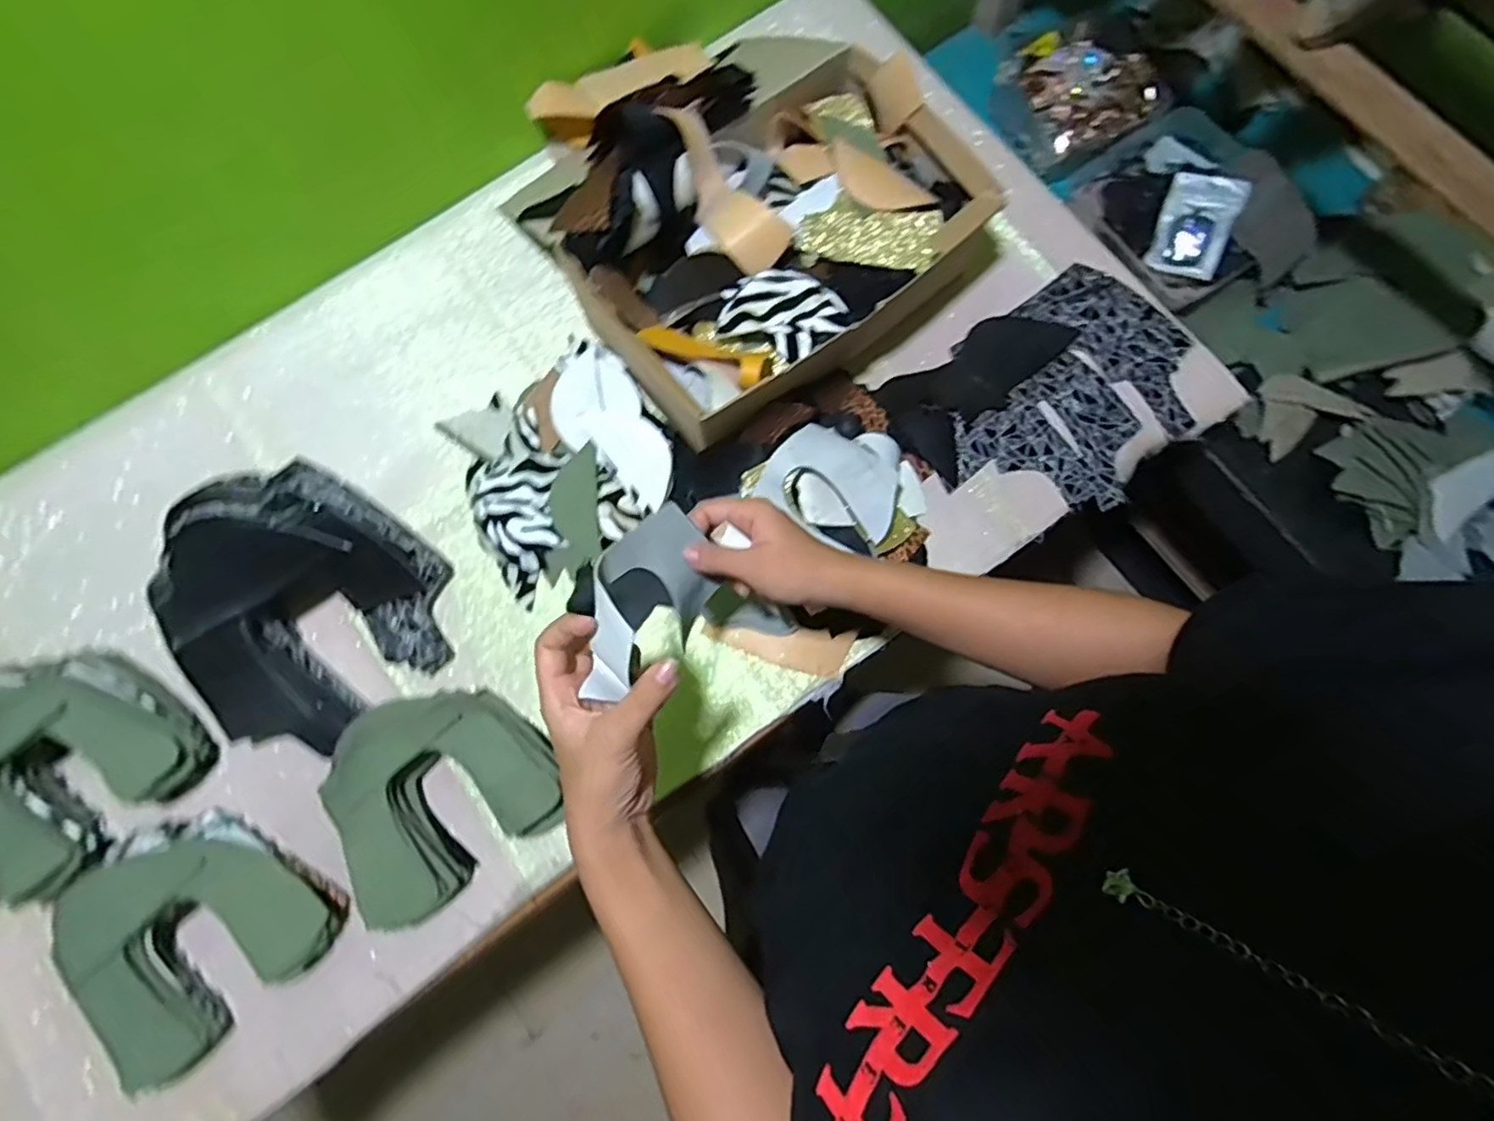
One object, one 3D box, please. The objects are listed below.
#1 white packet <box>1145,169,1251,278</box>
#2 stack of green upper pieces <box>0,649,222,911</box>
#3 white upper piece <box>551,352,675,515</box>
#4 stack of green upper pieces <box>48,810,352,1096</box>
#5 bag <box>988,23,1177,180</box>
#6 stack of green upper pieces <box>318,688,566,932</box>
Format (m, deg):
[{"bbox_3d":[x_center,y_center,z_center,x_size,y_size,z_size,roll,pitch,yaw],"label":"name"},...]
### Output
[{"bbox_3d":[0.482,-0.359,0.715,0.072,0.012,0.098,23,110,23],"label":"white packet"},{"bbox_3d":[-0.551,0.160,0.527,0.168,0.078,0.157,-40,79,-8],"label":"stack of green upper pieces"},{"bbox_3d":[-0.121,-0.115,0.599,0.076,0.020,0.157,-32,78,-6],"label":"white upper piece"},{"bbox_3d":[-0.433,0.279,0.509,0.171,0.059,0.168,-39,79,-8],"label":"stack of green upper pieces"},{"bbox_3d":[0.396,-0.558,0.784,0.169,0.069,0.163,-30,78,-6],"label":"bag"},{"bbox_3d":[-0.245,0.179,0.518,0.159,0.050,0.148,-35,78,-7],"label":"stack of green upper pieces"}]

